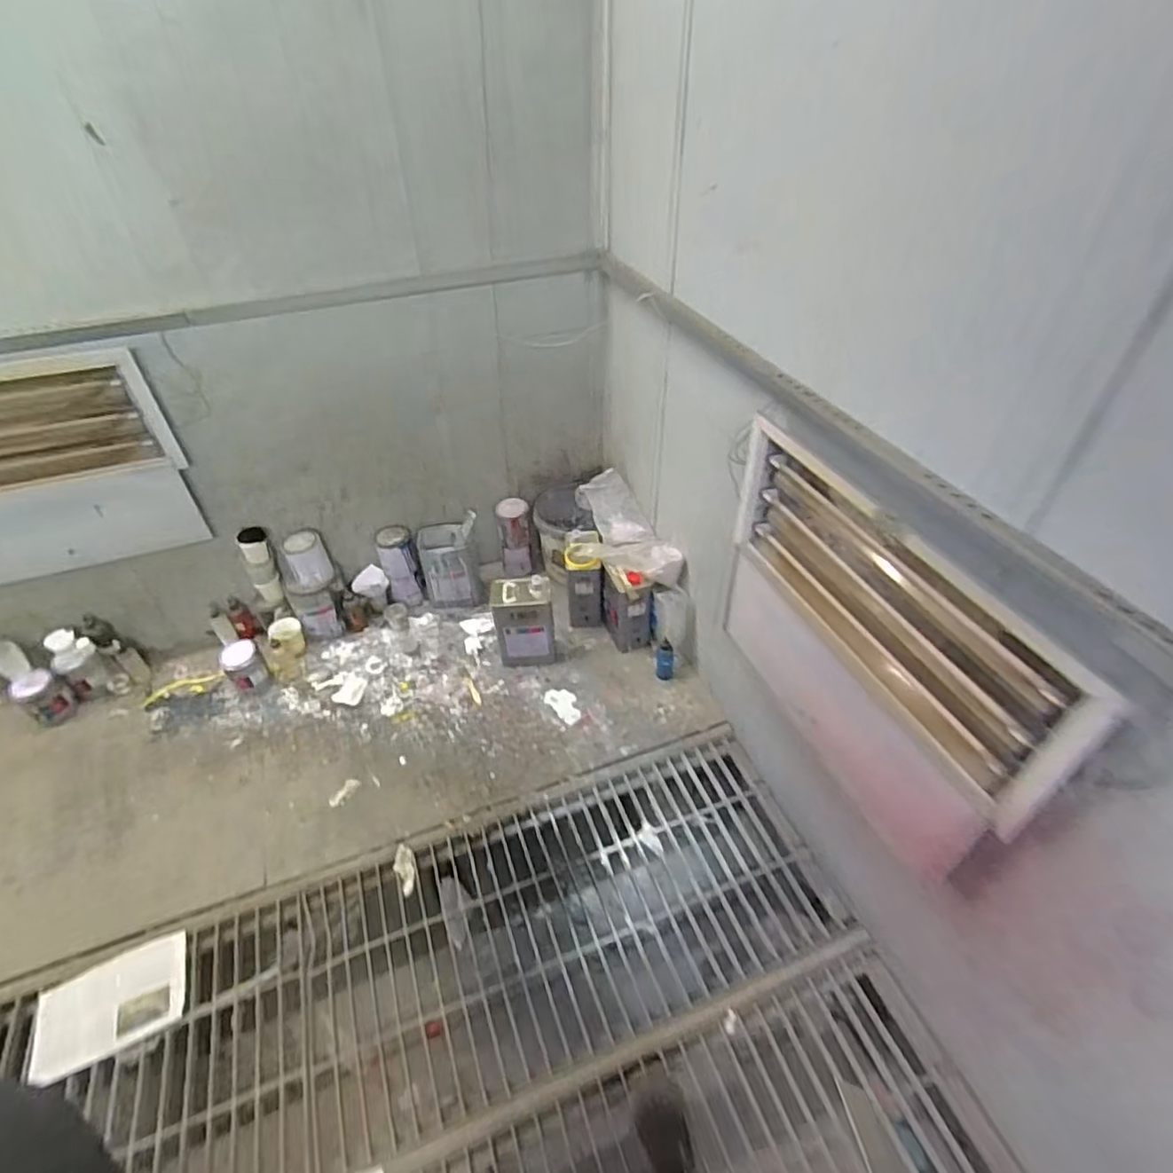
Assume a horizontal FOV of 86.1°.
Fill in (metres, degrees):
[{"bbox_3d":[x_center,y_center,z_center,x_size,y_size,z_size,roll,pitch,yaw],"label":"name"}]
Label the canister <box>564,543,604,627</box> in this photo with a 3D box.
[{"bbox_3d":[-0.008,0.005,1.945,0.107,0.269,0.128,-4,45,-4],"label":"canister"}]

